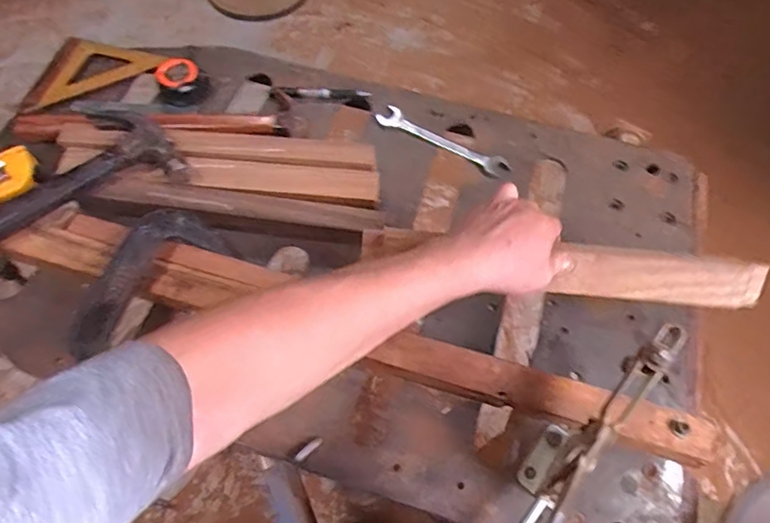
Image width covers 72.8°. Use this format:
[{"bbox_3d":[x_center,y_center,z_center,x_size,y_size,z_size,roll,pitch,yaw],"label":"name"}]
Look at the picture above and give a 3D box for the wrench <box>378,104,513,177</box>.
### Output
[{"bbox_3d":[0.077,-0.161,0.701,0.186,0.012,0.032,29,66,12],"label":"wrench"}]

